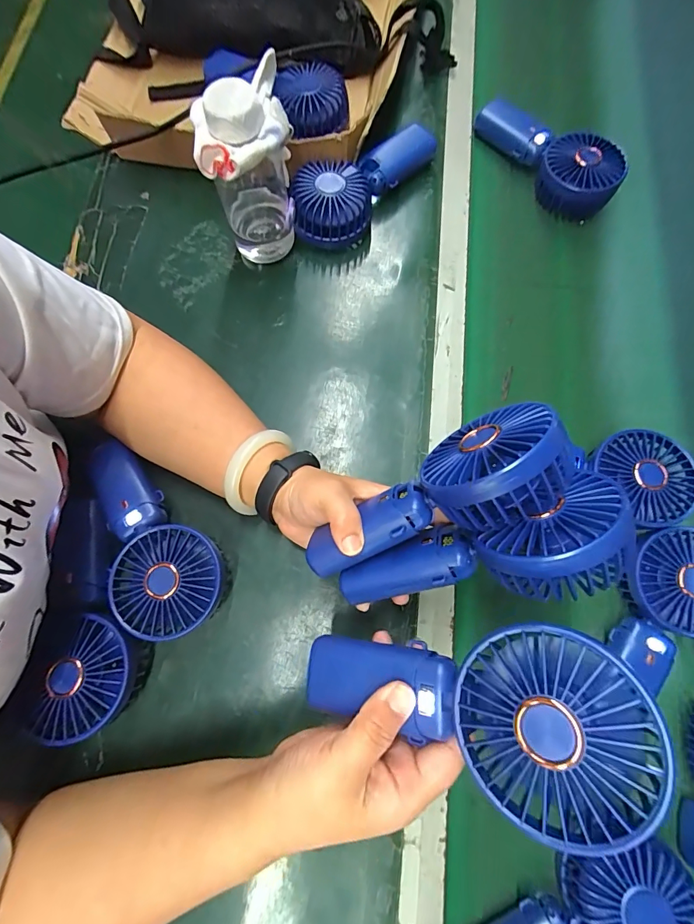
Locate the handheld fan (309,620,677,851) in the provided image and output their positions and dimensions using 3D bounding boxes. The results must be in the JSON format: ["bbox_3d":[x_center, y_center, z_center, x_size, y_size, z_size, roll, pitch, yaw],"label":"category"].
[{"bbox_3d":[0.057,0.127,0.221,0.179,0.041,0.082,-3,72,31],"label":"handheld fan"}]

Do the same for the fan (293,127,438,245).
[{"bbox_3d":[0.016,-0.308,0.453,0.077,0.054,0.183,39,77,8],"label":"fan"}]

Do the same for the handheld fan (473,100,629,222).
[{"bbox_3d":[0.228,-0.355,0.489,0.183,0.060,0.080,37,77,8],"label":"handheld fan"}]

